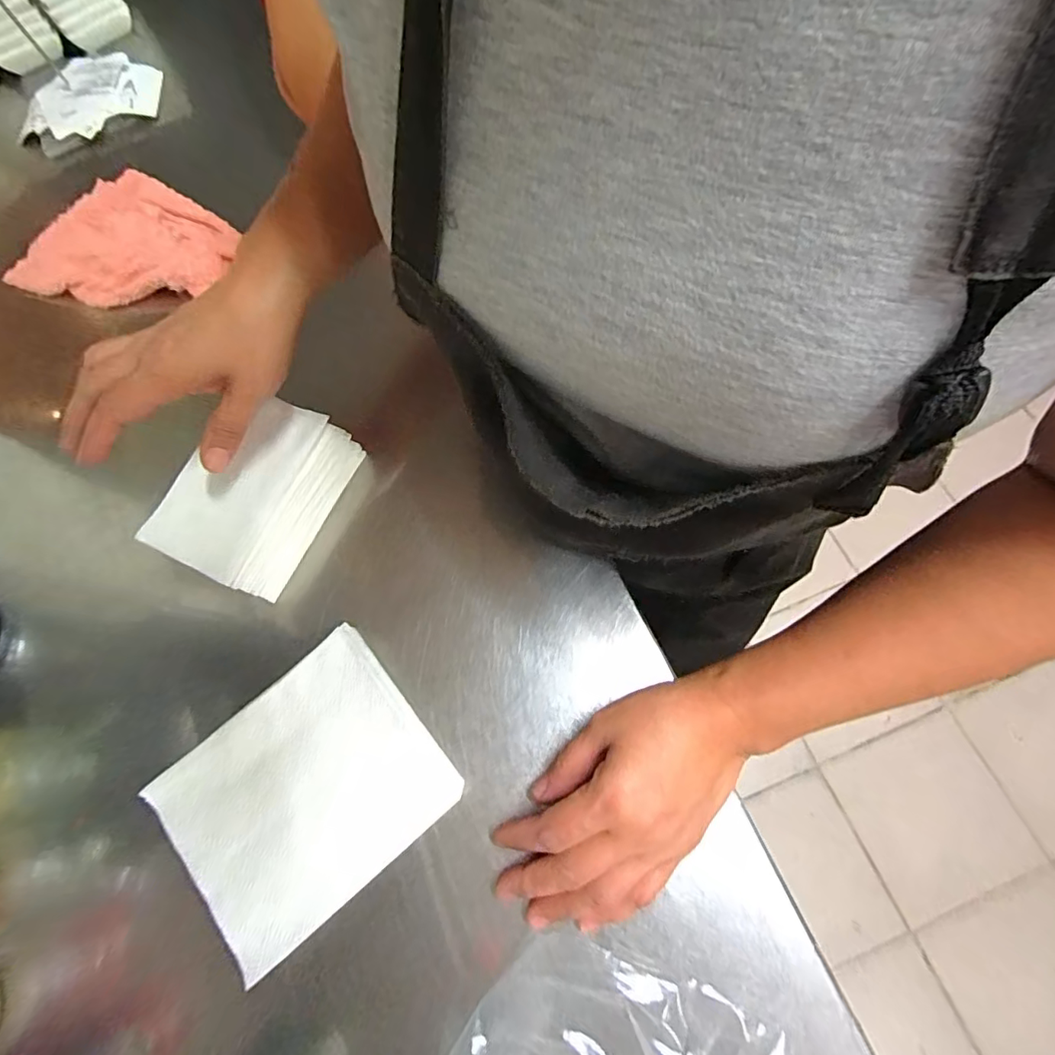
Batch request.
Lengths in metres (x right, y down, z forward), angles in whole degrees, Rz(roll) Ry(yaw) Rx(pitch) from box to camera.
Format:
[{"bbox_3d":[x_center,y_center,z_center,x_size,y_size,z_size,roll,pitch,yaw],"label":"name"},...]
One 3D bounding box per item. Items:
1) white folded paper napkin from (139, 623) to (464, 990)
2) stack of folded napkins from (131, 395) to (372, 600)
[{"bbox_3d":[-0.135,0.158,0.311,0.152,0.015,0.127,-39,72,-9],"label":"white folded paper napkin"},{"bbox_3d":[-0.189,-0.024,0.363,0.088,0.046,0.127,24,71,9],"label":"stack of folded napkins"}]

